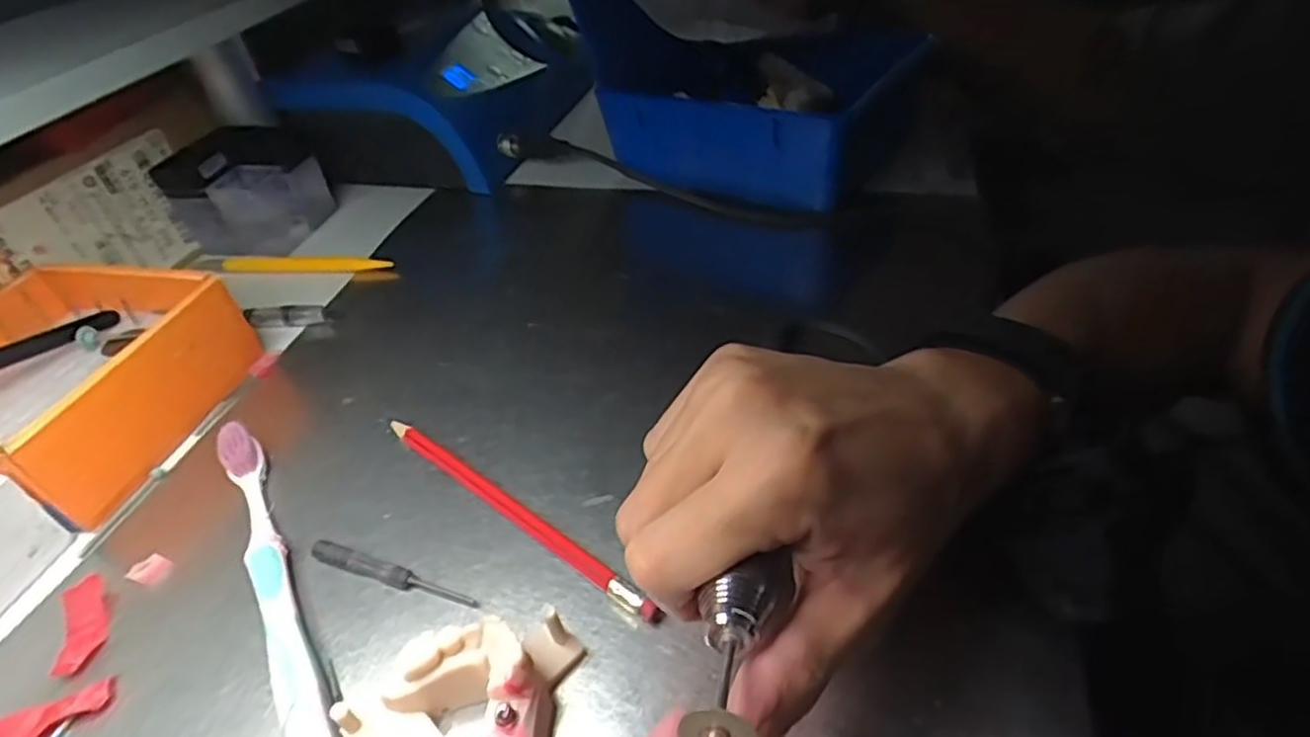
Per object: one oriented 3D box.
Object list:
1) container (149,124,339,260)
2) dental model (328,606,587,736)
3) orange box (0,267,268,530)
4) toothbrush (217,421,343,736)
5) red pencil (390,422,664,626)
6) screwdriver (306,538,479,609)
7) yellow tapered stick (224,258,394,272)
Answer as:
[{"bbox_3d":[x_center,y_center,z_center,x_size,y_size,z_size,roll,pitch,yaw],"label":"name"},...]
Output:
[{"bbox_3d":[-0.267,-0.120,0.456,0.065,0.063,0.078,9,45,17],"label":"container"},{"bbox_3d":[-0.051,0.102,0.196,0.068,0.031,0.051,-23,44,-16],"label":"dental model"},{"bbox_3d":[-0.283,0.004,0.320,0.132,0.044,0.125,3,43,12],"label":"orange box"},{"bbox_3d":[-0.136,0.078,0.245,0.015,0.016,0.182,-28,46,-21],"label":"toothbrush"},{"bbox_3d":[-0.058,0.054,0.264,0.151,0.010,0.008,26,52,32],"label":"red pencil"},{"bbox_3d":[-0.096,0.074,0.249,0.071,0.006,0.008,11,45,20],"label":"screwdriver"},{"bbox_3d":[-0.217,-0.065,0.425,0.116,0.008,0.004,2,-2,9],"label":"yellow tapered stick"}]

